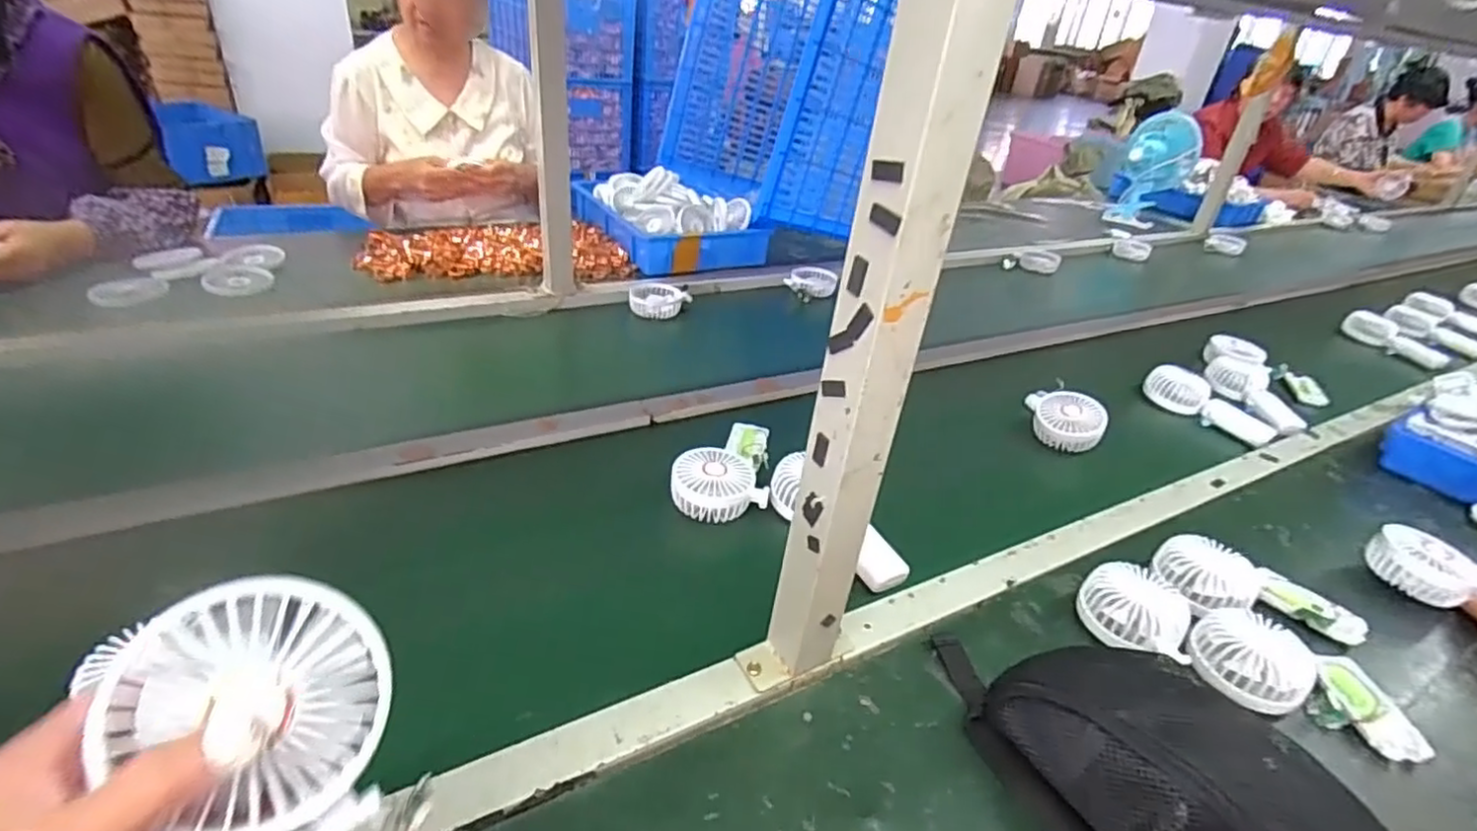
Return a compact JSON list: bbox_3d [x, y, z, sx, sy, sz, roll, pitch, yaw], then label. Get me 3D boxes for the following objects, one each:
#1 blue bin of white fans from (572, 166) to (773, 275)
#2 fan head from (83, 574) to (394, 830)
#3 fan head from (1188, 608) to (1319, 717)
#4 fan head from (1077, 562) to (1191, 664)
[{"bbox_3d":[-0.139,-0.402,1.346,0.258,0.112,0.348,-14,39,-28],"label":"blue bin of white fans"},{"bbox_3d":[-0.170,0.111,0.251,0.080,0.030,0.103,-37,96,-27],"label":"fan head"},{"bbox_3d":[0.448,0.214,0.597,0.083,0.049,0.090,-22,43,-35],"label":"fan head"},{"bbox_3d":[0.366,0.182,0.629,0.094,0.048,0.078,24,38,26],"label":"fan head"}]

